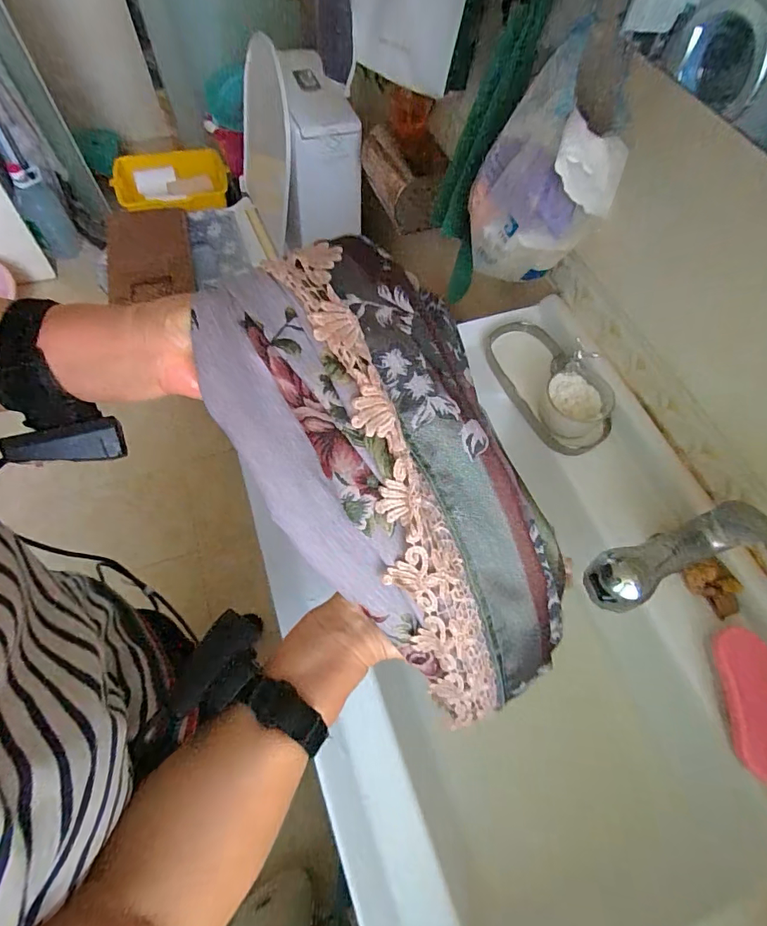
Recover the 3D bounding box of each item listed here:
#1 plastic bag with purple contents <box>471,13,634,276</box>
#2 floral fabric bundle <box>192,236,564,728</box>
[{"bbox_3d":[0.190,-0.325,0.537,0.099,0.227,0.180,-26,67,-16],"label":"plastic bag with purple contents"},{"bbox_3d":[0.027,0.026,0.318,0.167,0.065,0.374,-35,103,-20],"label":"floral fabric bundle"}]

